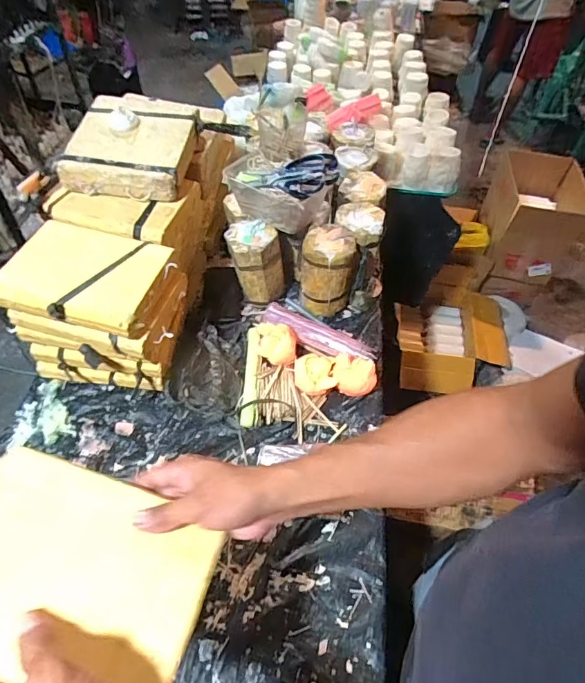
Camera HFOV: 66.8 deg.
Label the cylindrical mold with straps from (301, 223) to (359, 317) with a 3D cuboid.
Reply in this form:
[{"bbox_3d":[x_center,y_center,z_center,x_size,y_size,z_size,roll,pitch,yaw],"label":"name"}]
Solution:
[{"bbox_3d":[0.066,-0.129,0.822,0.098,0.149,0.088,4,52,1],"label":"cylindrical mold with straps"}]

